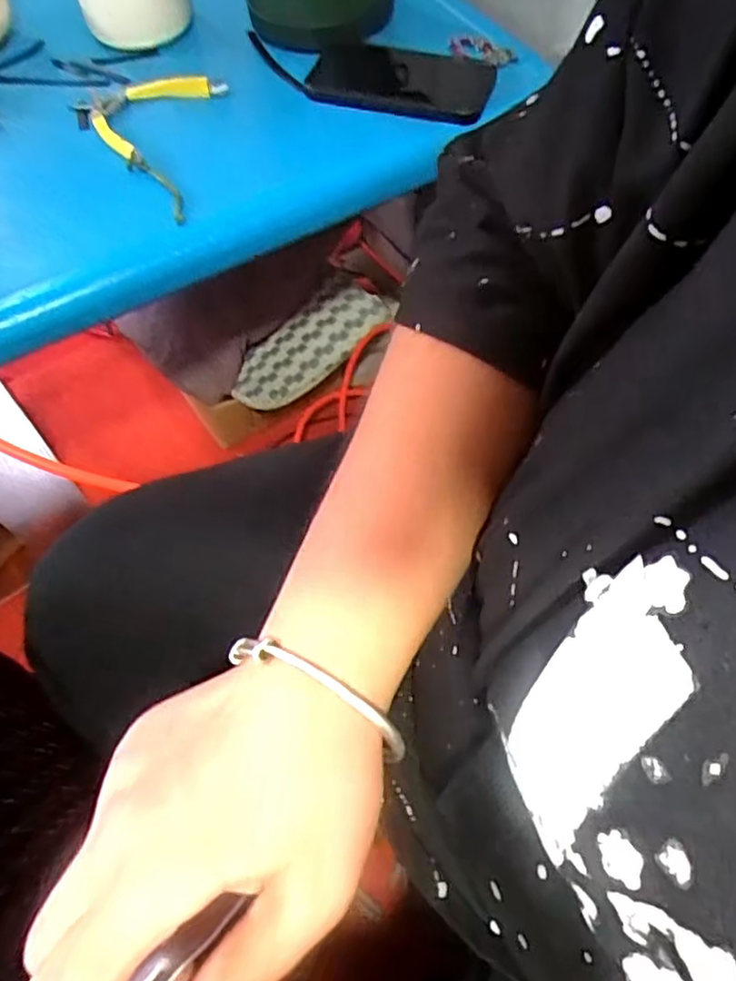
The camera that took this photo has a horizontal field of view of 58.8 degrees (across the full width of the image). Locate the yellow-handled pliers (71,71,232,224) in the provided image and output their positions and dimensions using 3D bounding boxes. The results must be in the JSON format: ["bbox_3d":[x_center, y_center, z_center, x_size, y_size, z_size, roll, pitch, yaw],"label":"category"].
[{"bbox_3d":[-0.166,-0.325,0.583,0.133,0.010,0.211,-36,66,-17],"label":"yellow-handled pliers"}]

